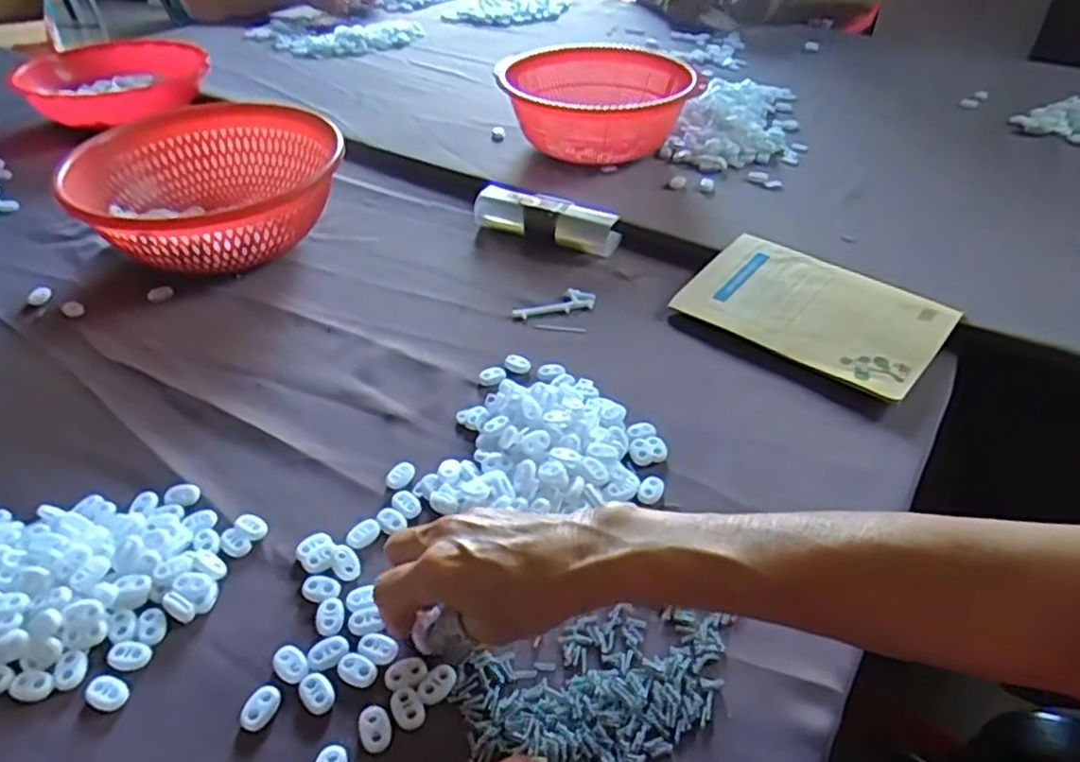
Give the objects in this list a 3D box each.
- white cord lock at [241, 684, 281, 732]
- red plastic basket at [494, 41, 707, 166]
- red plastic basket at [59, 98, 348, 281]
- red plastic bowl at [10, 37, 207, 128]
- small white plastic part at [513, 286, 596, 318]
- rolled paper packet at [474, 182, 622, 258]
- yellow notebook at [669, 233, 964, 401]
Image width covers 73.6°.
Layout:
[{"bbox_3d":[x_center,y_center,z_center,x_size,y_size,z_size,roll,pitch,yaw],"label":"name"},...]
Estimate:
[{"bbox_3d":[-0.144,0.169,0.373,0.015,0.006,0.023,13,41,14],"label":"white cord lock"},{"bbox_3d":[0.072,-0.326,0.879,0.212,0.097,0.213,-8,40,-10],"label":"red plastic basket"},{"bbox_3d":[-0.319,-0.188,0.725,0.234,0.099,0.240,-17,42,-19],"label":"red plastic basket"},{"bbox_3d":[-0.608,-0.429,1.037,0.248,0.070,0.199,-27,47,-29],"label":"red plastic bowl"},{"bbox_3d":[0.013,-0.071,0.661,0.077,0.011,0.020,-11,41,-13],"label":"small white plastic part"},{"bbox_3d":[0.007,-0.170,0.753,0.162,0.036,0.046,17,42,19],"label":"rolled paper packet"},{"bbox_3d":[0.237,-0.064,0.626,0.202,0.008,0.136,28,53,28],"label":"yellow notebook"}]

